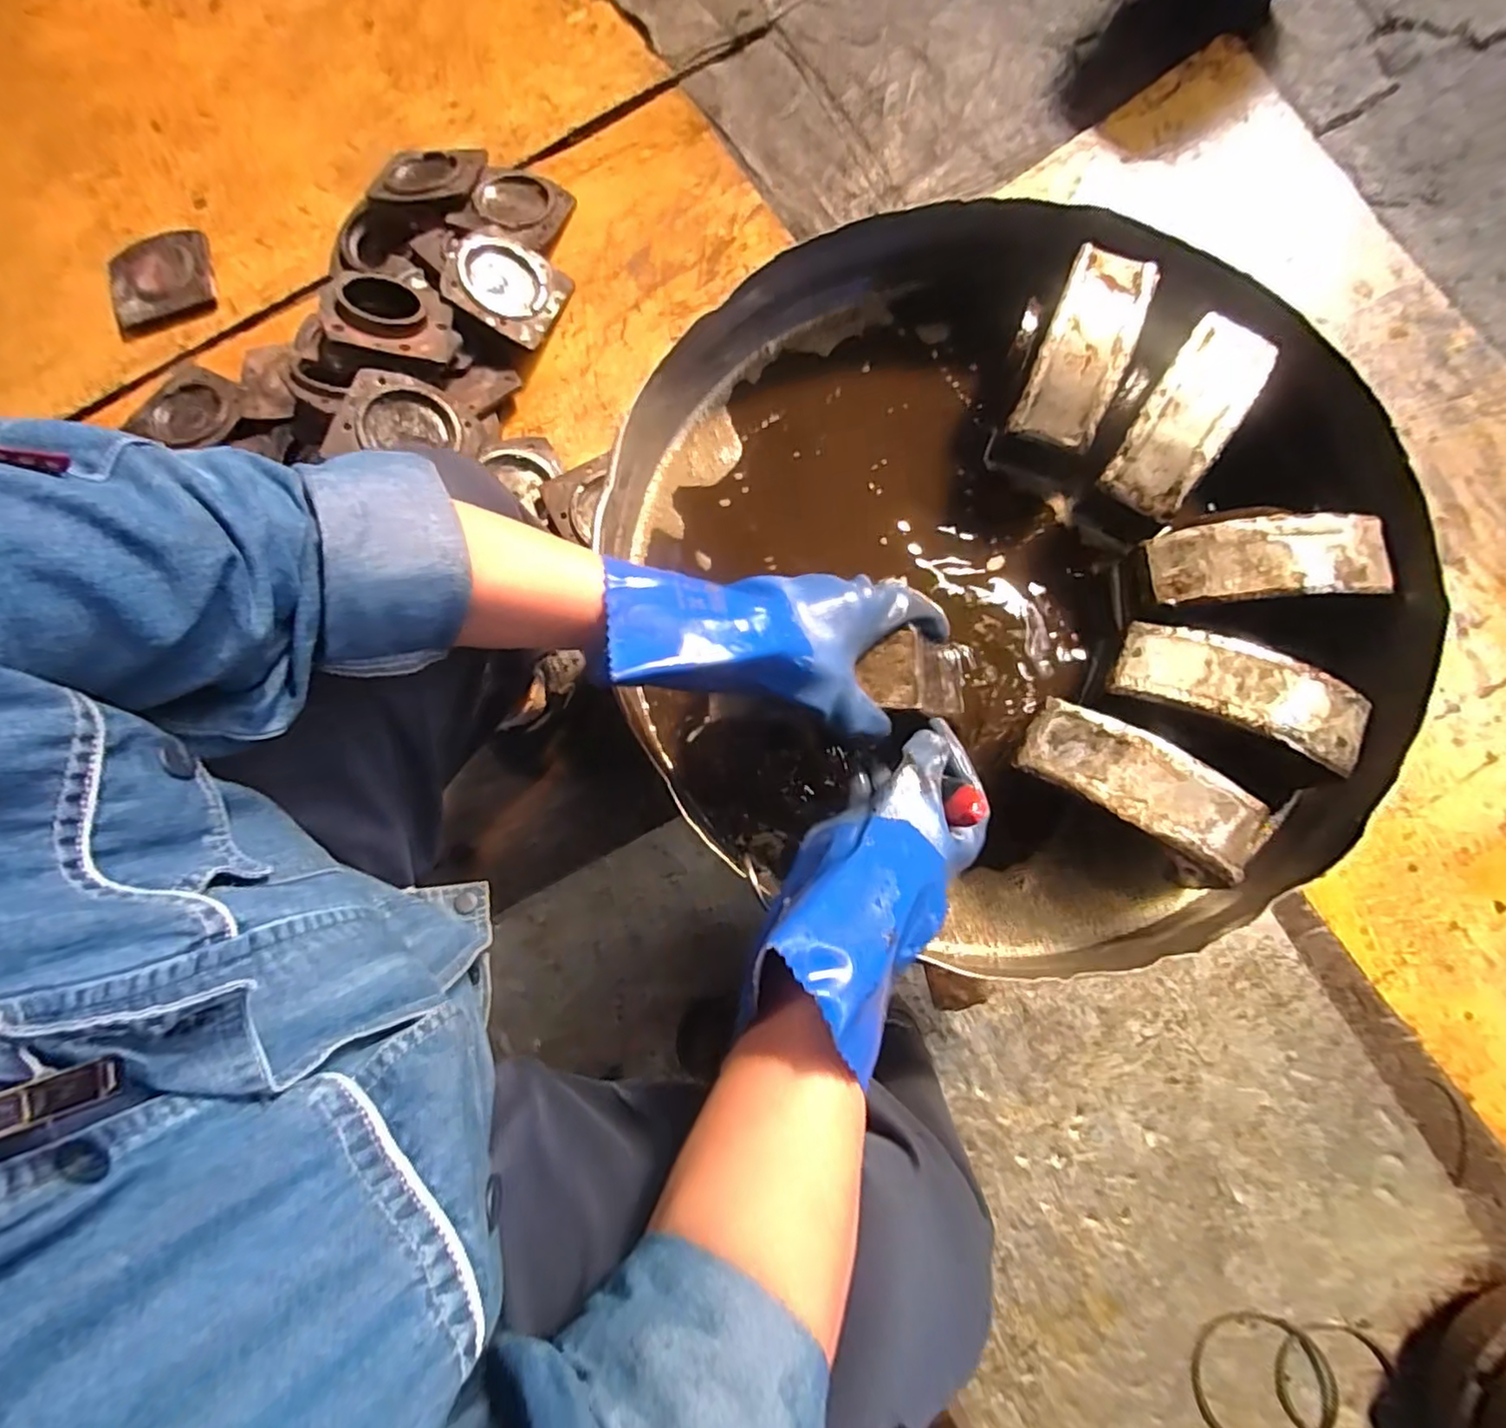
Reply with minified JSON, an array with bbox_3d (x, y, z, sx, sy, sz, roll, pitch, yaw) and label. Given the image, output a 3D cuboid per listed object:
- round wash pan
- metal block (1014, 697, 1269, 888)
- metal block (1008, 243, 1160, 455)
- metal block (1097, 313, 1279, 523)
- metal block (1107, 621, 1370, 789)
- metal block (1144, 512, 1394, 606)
[{"bbox_3d":[0.196,-0.113,0.521,0.544,0.117,0.575,-6,79,-1],"label":"round wash pan"},{"bbox_3d":[0.270,0.049,0.458,0.157,0.041,0.066,35,86,8],"label":"metal block"},{"bbox_3d":[0.259,-0.285,0.515,0.062,0.032,0.156,23,84,7],"label":"metal block"},{"bbox_3d":[0.330,-0.226,0.500,0.060,0.028,0.159,34,86,8],"label":"metal block"},{"bbox_3d":[0.343,-0.013,0.467,0.163,0.046,0.065,22,84,7],"label":"metal block"},{"bbox_3d":[0.374,-0.111,0.477,0.151,0.035,0.060,-1,82,4],"label":"metal block"}]

